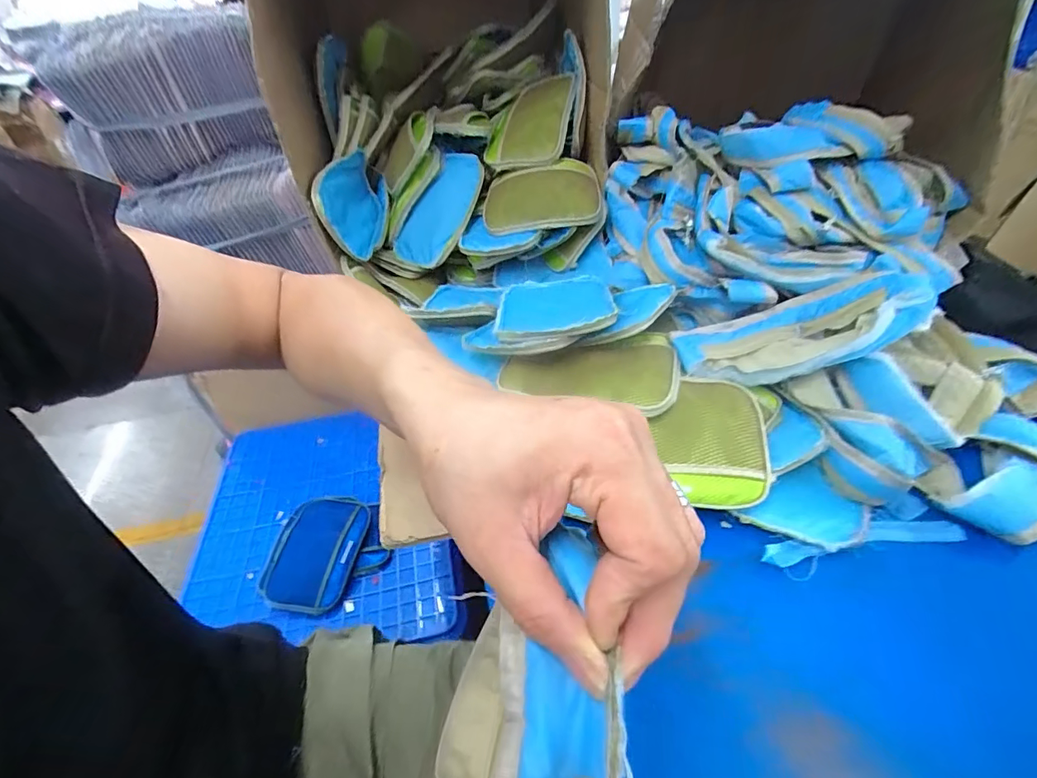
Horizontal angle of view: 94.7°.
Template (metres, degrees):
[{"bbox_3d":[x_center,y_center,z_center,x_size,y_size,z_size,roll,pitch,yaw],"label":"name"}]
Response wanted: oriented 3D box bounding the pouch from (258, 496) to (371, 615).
[{"bbox_3d":[-0.354,0.282,0.831,0.150,0.045,0.191,4,42,11],"label":"pouch"}]

